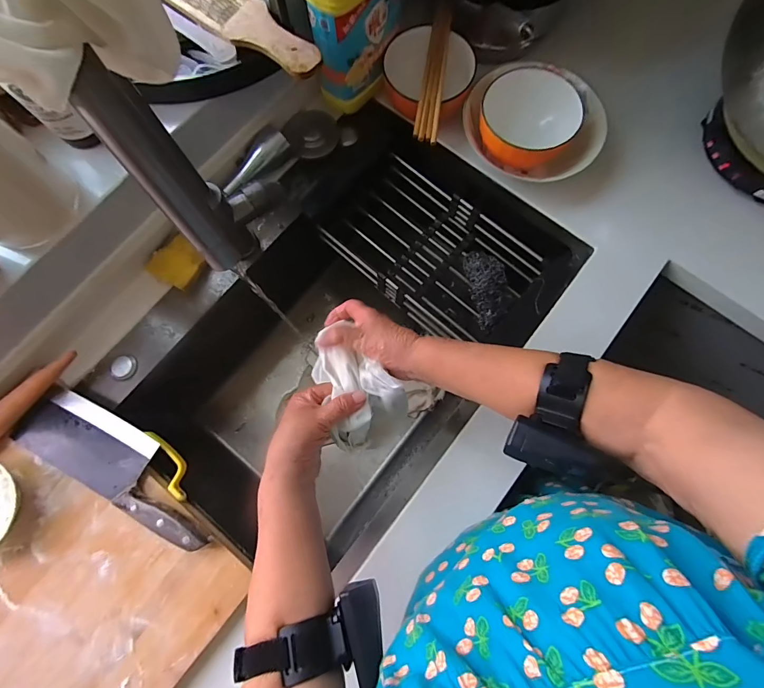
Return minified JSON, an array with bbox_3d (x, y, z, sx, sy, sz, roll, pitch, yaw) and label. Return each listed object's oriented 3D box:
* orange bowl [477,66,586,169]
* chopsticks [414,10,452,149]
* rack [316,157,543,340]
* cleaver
[{"bbox_3d":[0.210,-0.316,0.551,0.130,0.081,0.129,0,78,0],"label":"orange bowl"},{"bbox_3d":[0.072,-0.380,0.522,0.030,0.011,0.215,8,79,2],"label":"chopsticks"},{"bbox_3d":[0.072,-0.150,0.613,0.312,0.076,0.199,44,83,8],"label":"rack"},{"bbox_3d":[-0.326,0.148,0.457,0.283,0.026,0.084,28,81,6],"label":"cleaver"}]

